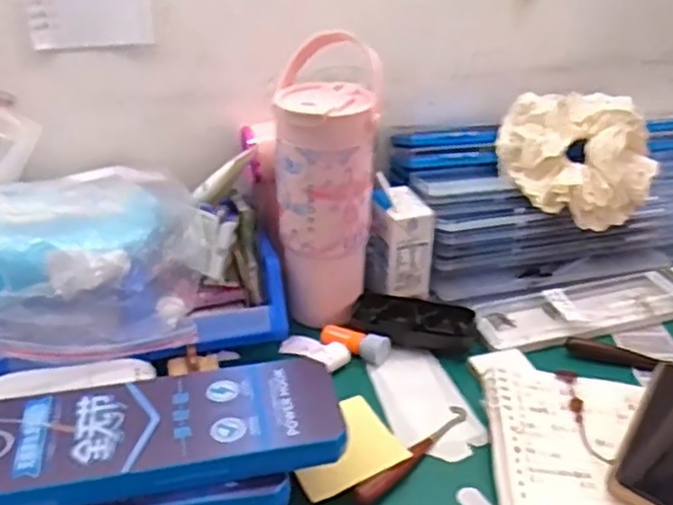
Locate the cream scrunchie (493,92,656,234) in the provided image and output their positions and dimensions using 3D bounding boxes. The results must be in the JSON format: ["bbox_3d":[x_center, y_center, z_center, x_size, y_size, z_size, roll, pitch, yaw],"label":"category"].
[{"bbox_3d":[0.231,-0.097,0.694,0.138,0.055,0.146,-8,66,20],"label":"cream scrunchie"}]

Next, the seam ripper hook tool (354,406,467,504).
[{"bbox_3d":[0.059,0.148,0.530,0.015,0.017,0.131,24,38,32],"label":"seam ripper hook tool"}]

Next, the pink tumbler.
[{"bbox_3d":[-0.009,-0.058,0.637,0.087,0.232,0.096,3,31,2],"label":"pink tumbler"}]

